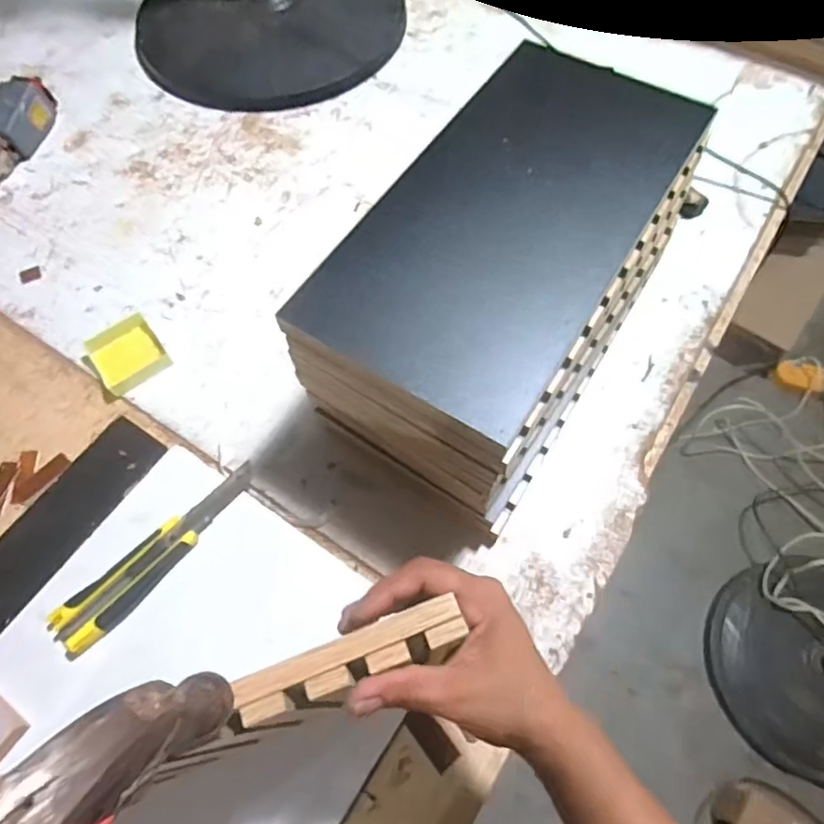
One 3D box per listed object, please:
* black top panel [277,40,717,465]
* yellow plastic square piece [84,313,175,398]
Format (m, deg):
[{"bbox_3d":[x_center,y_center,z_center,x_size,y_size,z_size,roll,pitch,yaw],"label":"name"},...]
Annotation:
[{"bbox_3d":[0.084,-0.154,0.443,0.180,0.022,0.364,31,70,14],"label":"black top panel"},{"bbox_3d":[-0.288,-0.058,0.585,0.065,0.015,0.073,-38,71,-14],"label":"yellow plastic square piece"}]

